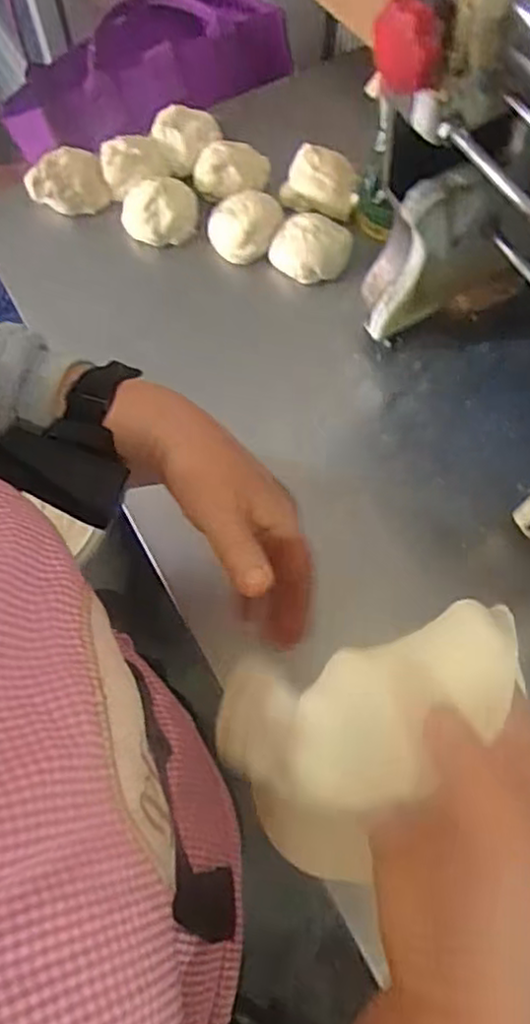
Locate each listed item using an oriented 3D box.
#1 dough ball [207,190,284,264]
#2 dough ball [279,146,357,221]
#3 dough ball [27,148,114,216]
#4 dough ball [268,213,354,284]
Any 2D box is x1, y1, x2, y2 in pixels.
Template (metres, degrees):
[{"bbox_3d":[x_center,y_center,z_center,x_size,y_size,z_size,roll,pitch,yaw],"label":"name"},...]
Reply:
[{"bbox_3d":[-0.017,-0.278,0.701,0.061,0.060,0.061,0,69,-1],"label":"dough ball"},{"bbox_3d":[0.054,-0.327,0.702,0.076,0.041,0.066,15,70,5],"label":"dough ball"},{"bbox_3d":[-0.199,-0.331,0.700,0.078,0.040,0.051,-13,70,-6],"label":"dough ball"},{"bbox_3d":[0.046,-0.257,0.693,0.065,0.056,0.067,0,69,-1],"label":"dough ball"}]

